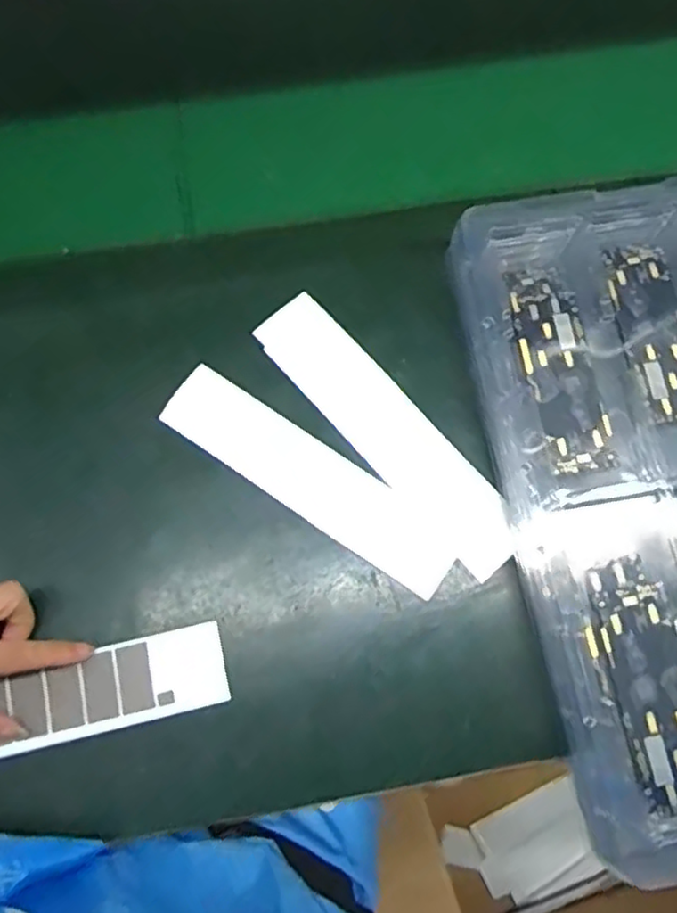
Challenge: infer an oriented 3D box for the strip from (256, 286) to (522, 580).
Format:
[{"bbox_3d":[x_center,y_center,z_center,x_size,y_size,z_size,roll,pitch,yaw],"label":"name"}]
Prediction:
[{"bbox_3d":[0.034,-0.018,0.455,0.052,0.009,0.228,-40,78,-12],"label":"strip"}]

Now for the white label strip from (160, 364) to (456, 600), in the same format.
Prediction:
[{"bbox_3d":[-0.020,0.014,0.443,0.213,0.005,0.049,33,75,9],"label":"white label strip"}]

